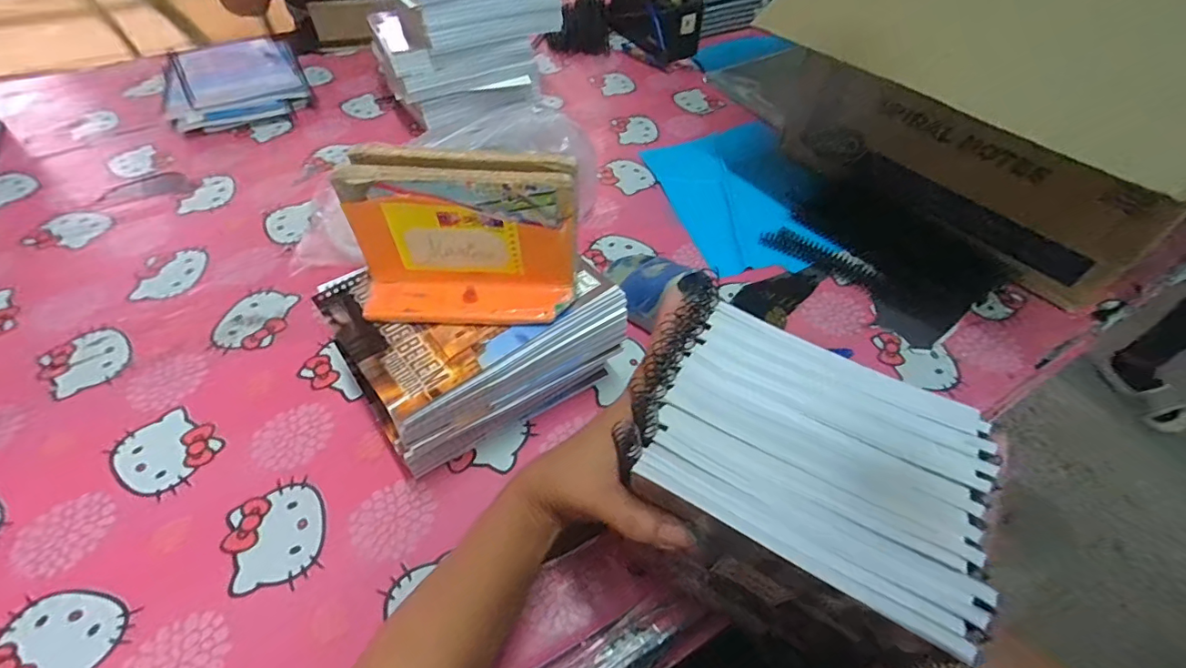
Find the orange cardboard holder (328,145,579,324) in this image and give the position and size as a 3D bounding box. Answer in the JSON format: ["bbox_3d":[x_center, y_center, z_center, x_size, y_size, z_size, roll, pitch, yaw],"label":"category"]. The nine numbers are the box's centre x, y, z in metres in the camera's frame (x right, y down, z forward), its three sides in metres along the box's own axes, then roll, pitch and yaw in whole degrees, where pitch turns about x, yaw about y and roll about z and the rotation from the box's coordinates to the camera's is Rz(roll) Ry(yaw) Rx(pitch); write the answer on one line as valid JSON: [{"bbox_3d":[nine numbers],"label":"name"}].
[{"bbox_3d":[-0.093,-0.068,0.377,0.159,0.105,0.063,0,51,-2],"label":"orange cardboard holder"}]

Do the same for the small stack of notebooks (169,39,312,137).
[{"bbox_3d":[-0.576,-0.411,0.841,0.196,0.050,0.237,-22,55,-19],"label":"small stack of notebooks"}]

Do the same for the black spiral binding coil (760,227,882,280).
[{"bbox_3d":[0.269,-0.094,0.620,0.135,0.020,0.038,26,54,18],"label":"black spiral binding coil"}]

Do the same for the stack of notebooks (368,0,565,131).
[{"bbox_3d":[-0.194,-0.467,0.786,0.261,0.195,0.217,-16,53,-14],"label":"stack of notebooks"}]

